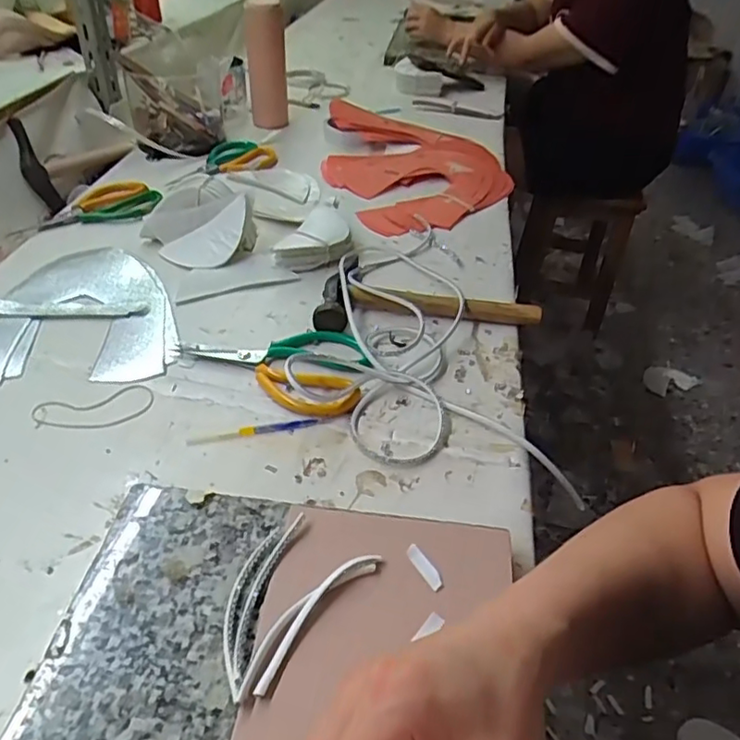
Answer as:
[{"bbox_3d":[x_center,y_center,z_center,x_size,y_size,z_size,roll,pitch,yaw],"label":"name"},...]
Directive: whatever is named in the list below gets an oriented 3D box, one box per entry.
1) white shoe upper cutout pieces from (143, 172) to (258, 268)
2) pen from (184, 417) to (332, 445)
[{"bbox_3d":[-0.200,-0.172,0.722,0.132,0.064,0.096,-10,43,-15],"label":"white shoe upper cutout pieces"},{"bbox_3d":[-0.093,0.051,0.527,0.124,0.004,0.011,-6,42,-12],"label":"pen"}]

